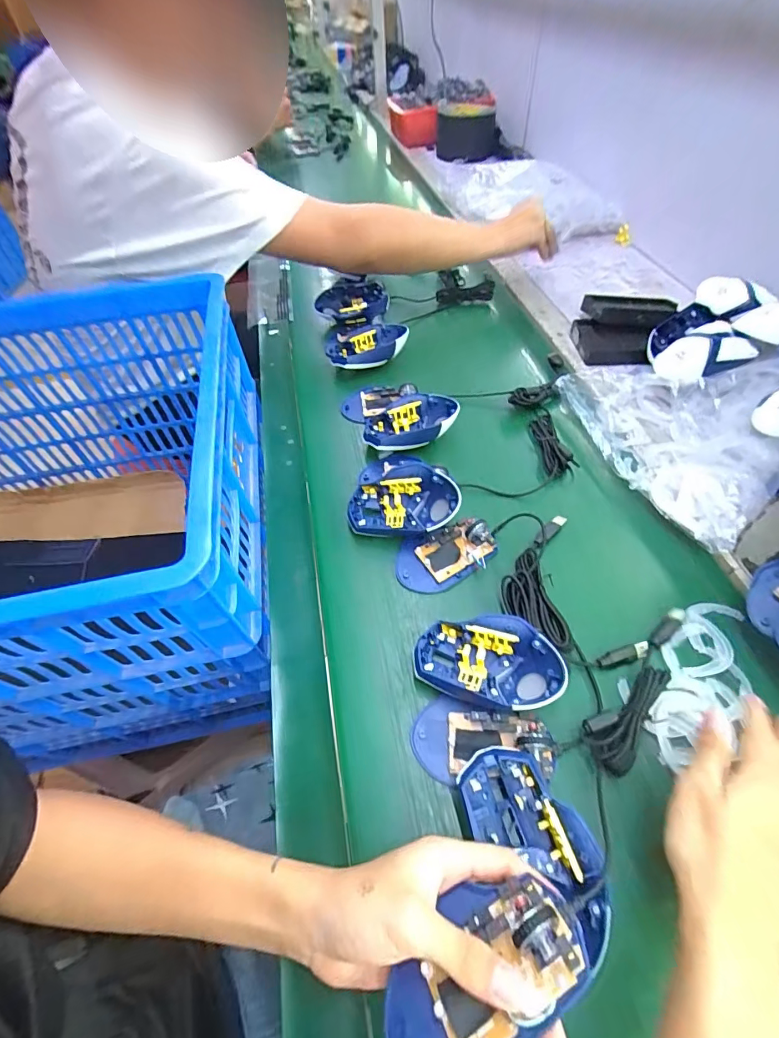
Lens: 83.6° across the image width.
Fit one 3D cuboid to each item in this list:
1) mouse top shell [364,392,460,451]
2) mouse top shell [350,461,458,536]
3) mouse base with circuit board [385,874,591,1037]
[{"bbox_3d":[0.027,-0.117,0.555,0.120,0.040,0.084,-9,54,-2],"label":"mouse top shell"},{"bbox_3d":[0.015,-0.018,0.472,0.116,0.050,0.065,3,54,7],"label":"mouse top shell"},{"bbox_3d":[0.048,0.241,0.230,0.112,0.038,0.060,-36,58,-8],"label":"mouse base with circuit board"}]

